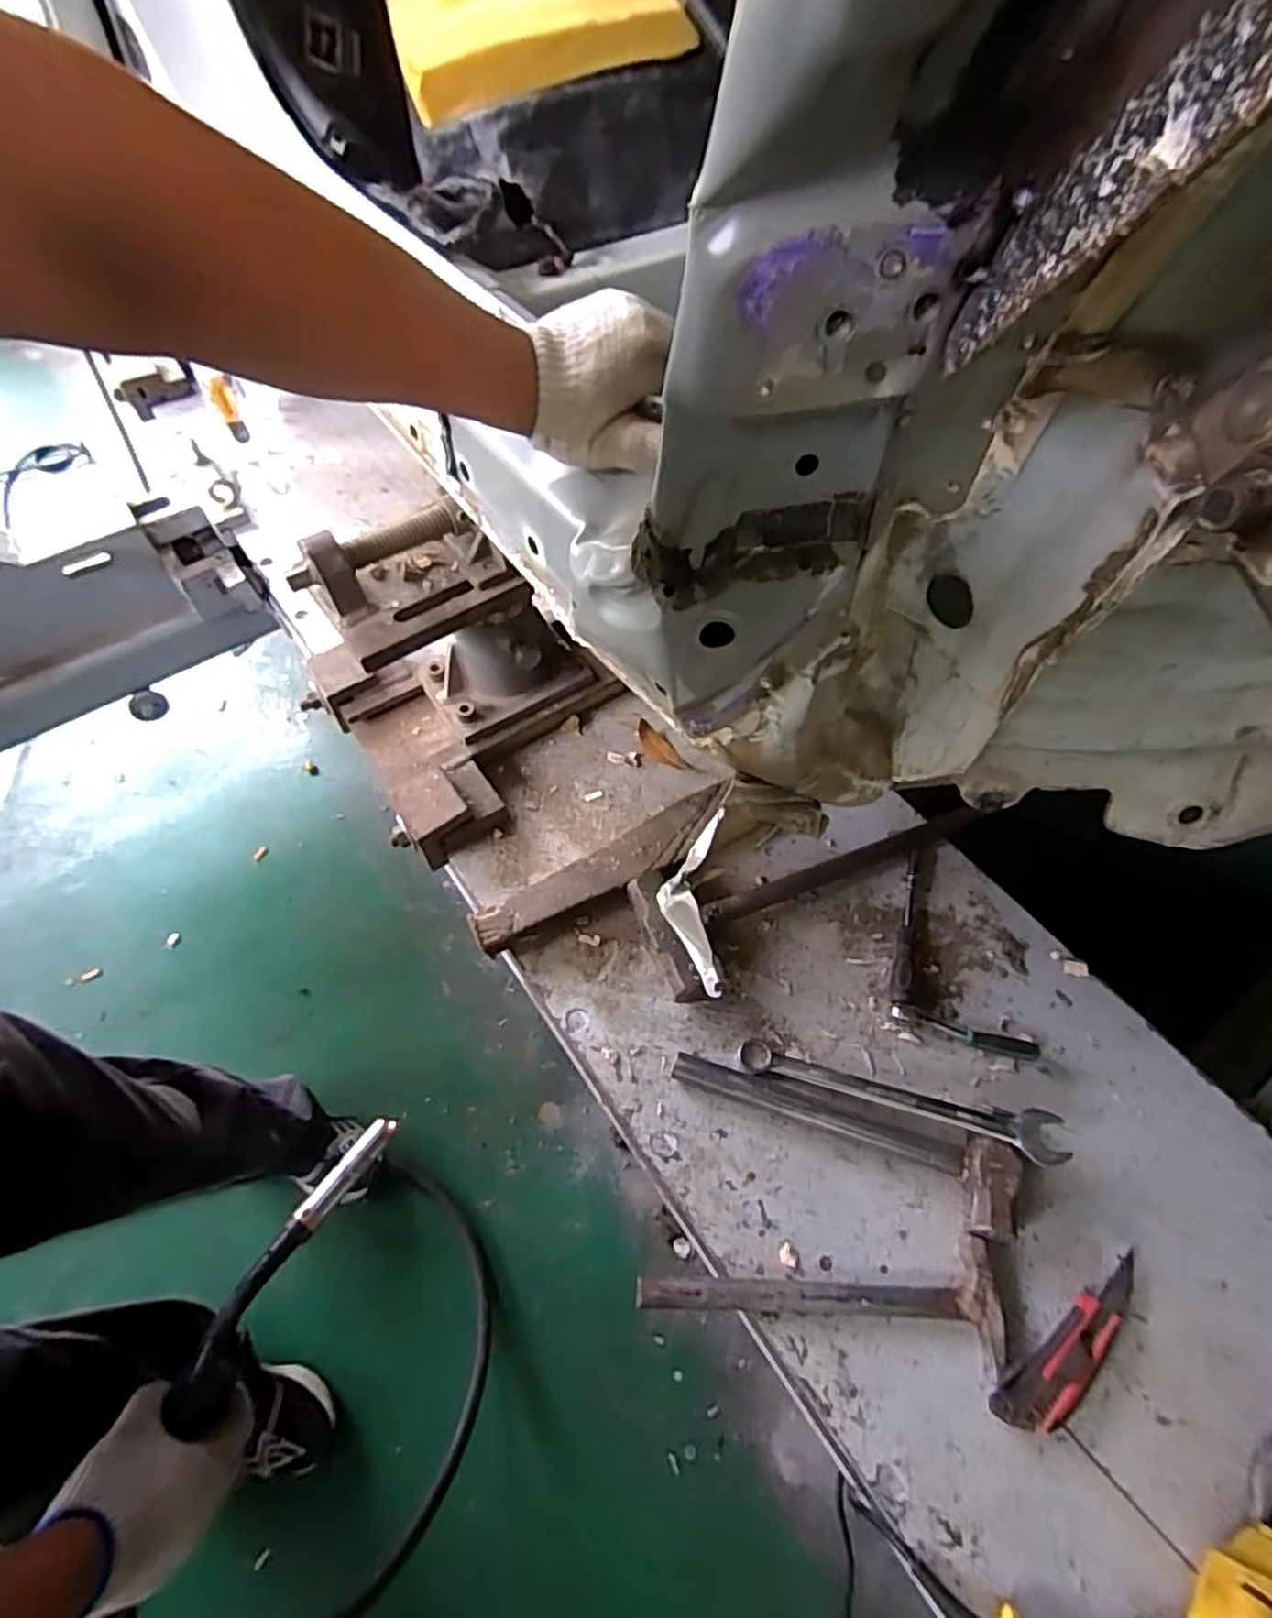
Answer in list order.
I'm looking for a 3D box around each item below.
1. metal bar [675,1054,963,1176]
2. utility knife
[{"bbox_3d":[0.168,0.286,0.685,0.268,0.026,0.029,17,58,9],"label":"metal bar"},{"bbox_3d":[0.363,0.440,0.590,0.174,0.019,0.039,-30,63,-19],"label":"utility knife"}]

